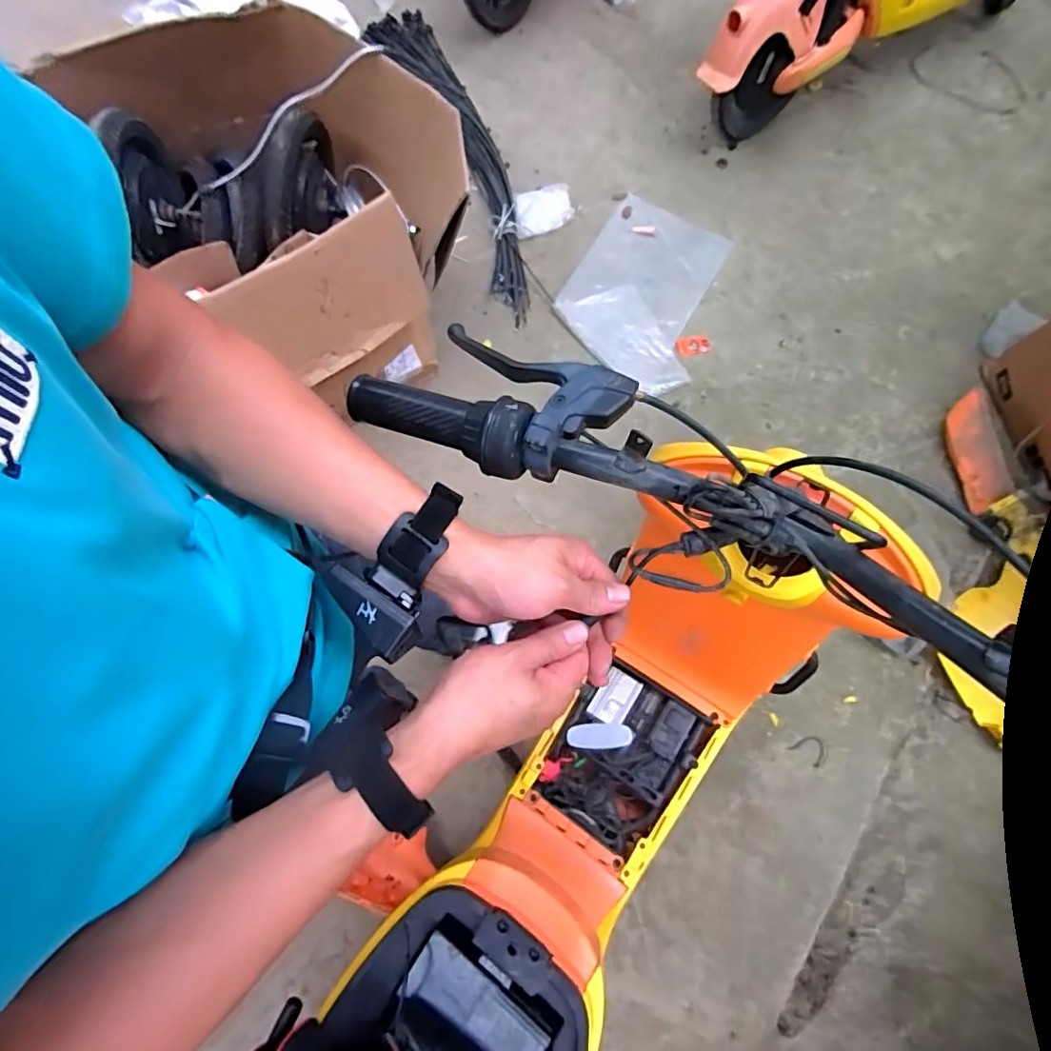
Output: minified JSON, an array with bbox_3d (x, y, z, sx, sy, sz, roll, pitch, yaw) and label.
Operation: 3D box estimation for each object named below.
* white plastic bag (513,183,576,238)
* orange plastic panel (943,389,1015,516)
[{"bbox_3d":[0.052,-0.961,1.651,0.185,0.031,0.132,-18,76,-6],"label":"white plastic bag"},{"bbox_3d":[1.194,-0.199,1.437,0.109,0.052,0.344,4,72,2],"label":"orange plastic panel"}]

